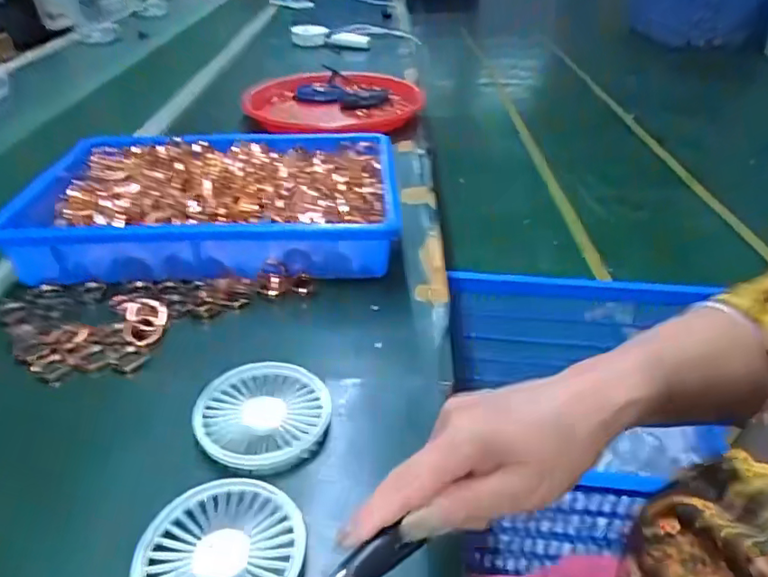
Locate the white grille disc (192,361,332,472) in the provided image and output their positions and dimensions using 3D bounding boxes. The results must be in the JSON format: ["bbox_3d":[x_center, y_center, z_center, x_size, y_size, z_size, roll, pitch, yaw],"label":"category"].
[{"bbox_3d":[-0.082,0.086,0.393,0.090,0.016,0.086,0,34,0],"label":"white grille disc"}]

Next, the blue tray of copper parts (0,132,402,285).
[{"bbox_3d":[-0.174,-0.091,0.597,0.365,0.072,0.235,-2,34,-3],"label":"blue tray of copper parts"}]

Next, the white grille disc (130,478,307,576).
[{"bbox_3d":[-0.091,0.144,0.308,0.089,0.007,0.086,5,34,8],"label":"white grille disc"}]

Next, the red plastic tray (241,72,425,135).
[{"bbox_3d":[-0.082,-0.289,0.901,0.283,0.041,0.303,-1,34,-1],"label":"red plastic tray"}]

